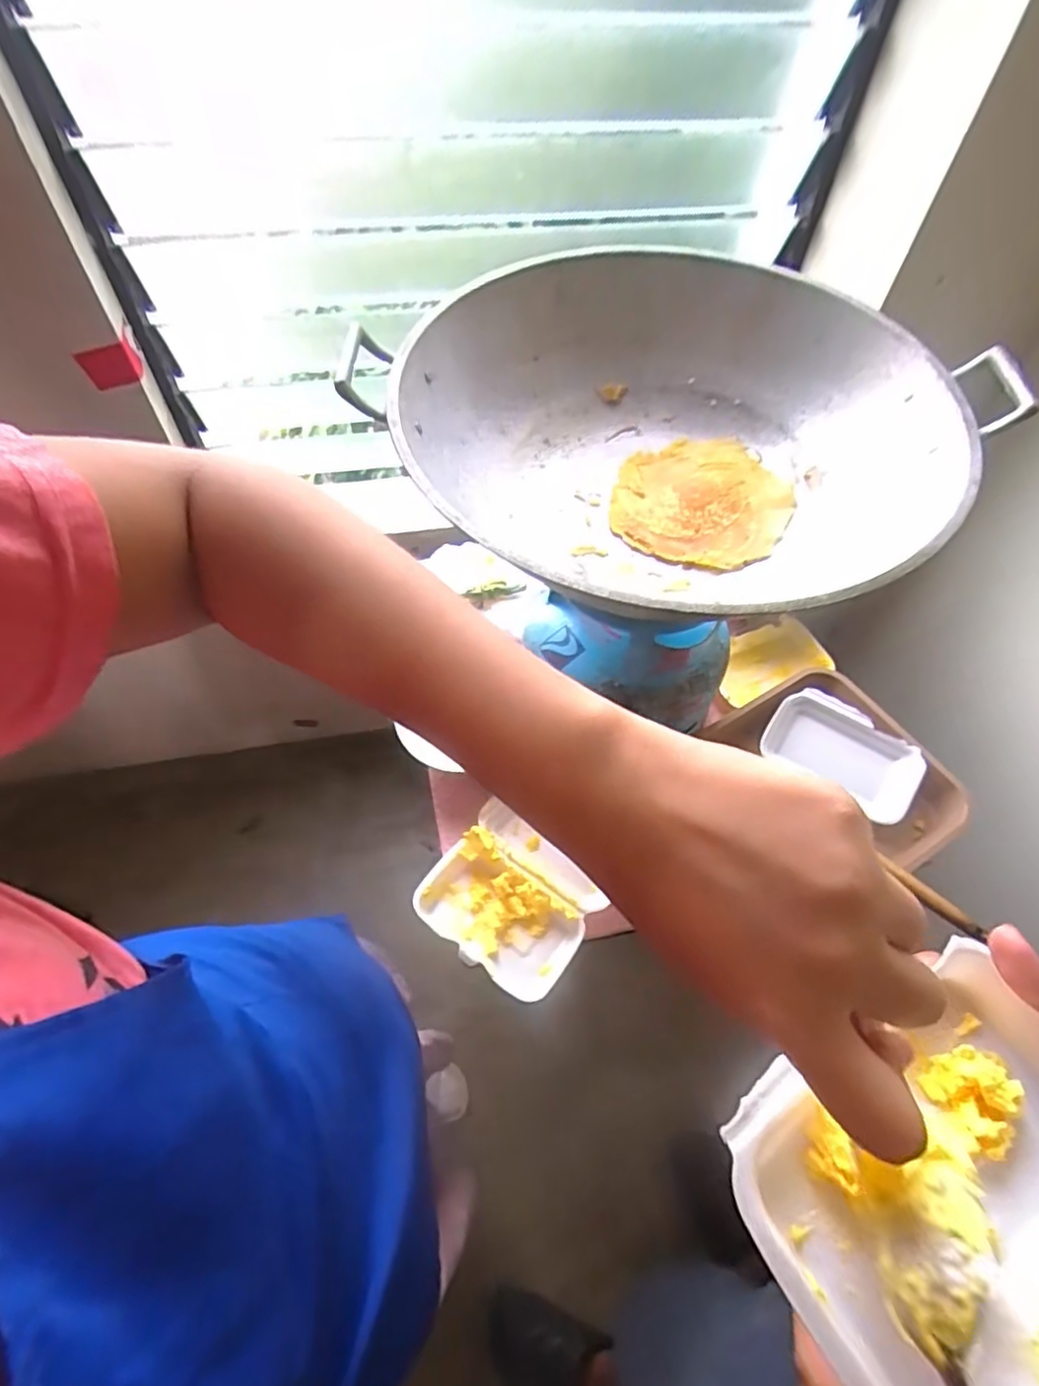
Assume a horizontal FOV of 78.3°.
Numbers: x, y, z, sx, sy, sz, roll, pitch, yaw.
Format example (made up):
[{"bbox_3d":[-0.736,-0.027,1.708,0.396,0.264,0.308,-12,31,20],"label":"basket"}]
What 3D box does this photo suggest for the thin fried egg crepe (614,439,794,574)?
[{"bbox_3d":[0.175,-0.187,0.610,0.157,0.011,0.168,17,58,8],"label":"thin fried egg crepe"}]

